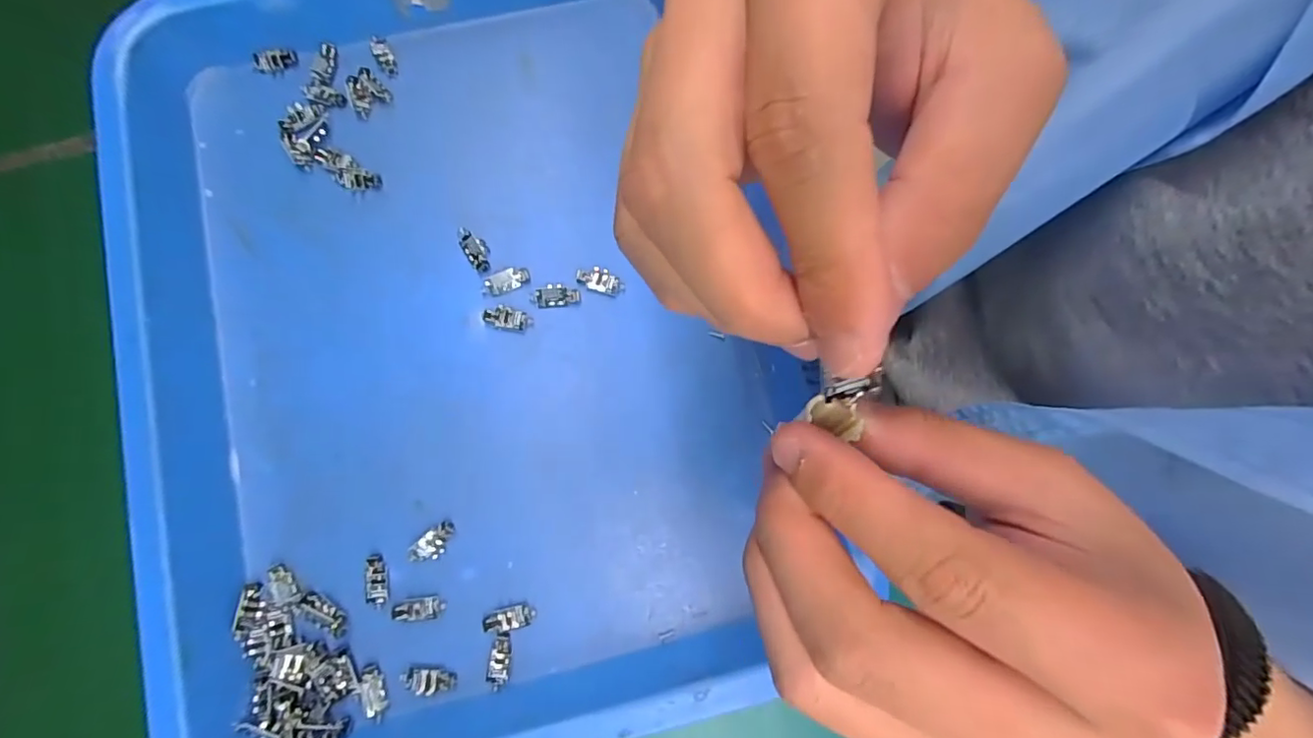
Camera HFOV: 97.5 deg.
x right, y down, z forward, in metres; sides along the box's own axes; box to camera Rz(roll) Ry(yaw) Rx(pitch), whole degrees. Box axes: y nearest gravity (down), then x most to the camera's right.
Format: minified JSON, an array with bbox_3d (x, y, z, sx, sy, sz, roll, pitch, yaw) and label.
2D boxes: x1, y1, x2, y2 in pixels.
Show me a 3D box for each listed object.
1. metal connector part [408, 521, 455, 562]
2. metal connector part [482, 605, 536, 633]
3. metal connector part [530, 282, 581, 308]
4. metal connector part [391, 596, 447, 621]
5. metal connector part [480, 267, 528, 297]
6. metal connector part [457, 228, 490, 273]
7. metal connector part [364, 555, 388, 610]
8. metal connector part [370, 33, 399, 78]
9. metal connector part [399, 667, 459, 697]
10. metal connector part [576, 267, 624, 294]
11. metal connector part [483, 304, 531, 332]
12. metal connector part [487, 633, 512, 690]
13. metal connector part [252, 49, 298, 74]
[{"bbox_3d":[-0.116,0.090,0.297,0.026,0.004,0.013,-41,83,-8],"label":"metal connector part"},{"bbox_3d":[-0.076,0.128,0.294,0.026,0.004,0.011,-11,80,-3],"label":"metal connector part"},{"bbox_3d":[-0.056,-0.041,0.319,0.027,0.004,0.013,-7,80,-2],"label":"metal connector part"},{"bbox_3d":[-0.121,0.122,0.293,0.026,0.004,0.012,-1,80,-1],"label":"metal connector part"},{"bbox_3d":[-0.084,-0.049,0.319,0.027,0.004,0.013,-20,81,-5],"label":"metal connector part"},{"bbox_3d":[-0.102,-0.068,0.323,0.013,0.004,0.028,-30,82,-6],"label":"metal connector part"},{"bbox_3d":[-0.144,0.109,0.294,0.011,0.004,0.025,-10,80,-3],"label":"metal connector part"},{"bbox_3d":[-0.166,-0.191,0.349,0.011,0.005,0.029,-30,80,-5],"label":"metal connector part"},{"bbox_3d":[-0.115,0.156,0.288,0.028,0.004,0.012,-2,80,-1],"label":"metal connector part"},{"bbox_3d":[-0.032,-0.050,0.322,0.027,0.004,0.013,10,80,1],"label":"metal connector part"},{"bbox_3d":[-0.082,-0.028,0.316,0.026,0.004,0.012,10,80,1],"label":"metal connector part"},{"bbox_3d":[-0.080,0.148,0.290,0.011,0.004,0.026,8,80,0],"label":"metal connector part"},{"bbox_3d":[-0.230,-0.186,0.347,0.025,0.006,0.010,-9,79,-1],"label":"metal connector part"}]

